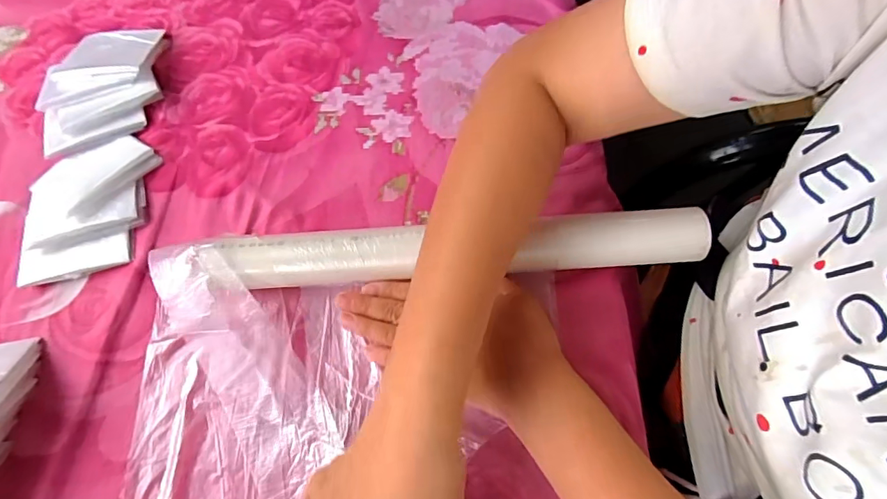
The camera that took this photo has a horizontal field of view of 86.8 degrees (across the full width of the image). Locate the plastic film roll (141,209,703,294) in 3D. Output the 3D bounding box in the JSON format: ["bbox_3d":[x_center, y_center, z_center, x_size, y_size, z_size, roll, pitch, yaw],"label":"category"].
[{"bbox_3d":[-0.013,0.002,0.345,0.392,0.036,0.037,-4,70,0],"label":"plastic film roll"}]

